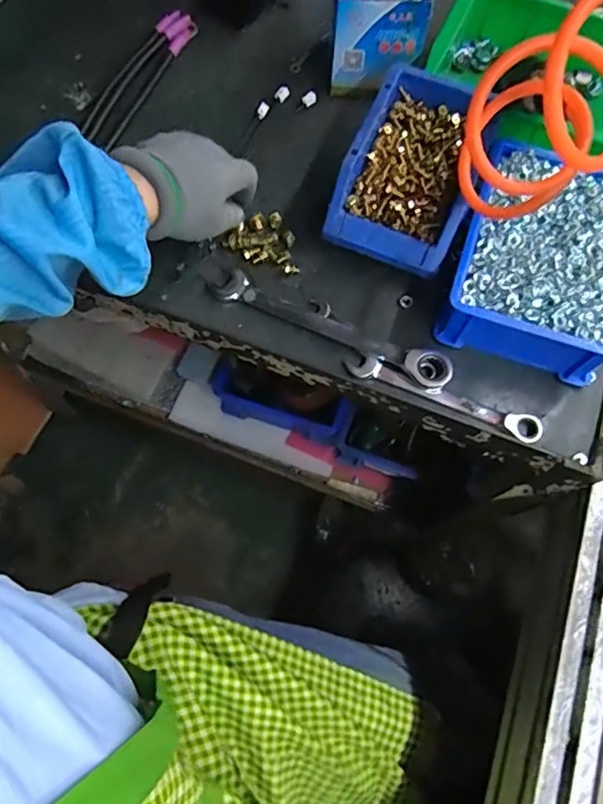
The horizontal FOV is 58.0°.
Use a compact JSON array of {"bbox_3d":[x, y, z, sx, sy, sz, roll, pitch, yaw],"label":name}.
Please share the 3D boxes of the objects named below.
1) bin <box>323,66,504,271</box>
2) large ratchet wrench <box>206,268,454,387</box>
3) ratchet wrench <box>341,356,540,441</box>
[{"bbox_3d":[0.106,-0.216,0.521,0.118,0.080,0.186,22,69,7],"label":"bin"},{"bbox_3d":[0.026,-0.068,0.490,0.225,0.021,0.031,24,70,8],"label":"large ratchet wrench"},{"bbox_3d":[0.122,-0.004,0.471,0.173,0.012,0.026,20,69,6],"label":"ratchet wrench"}]

